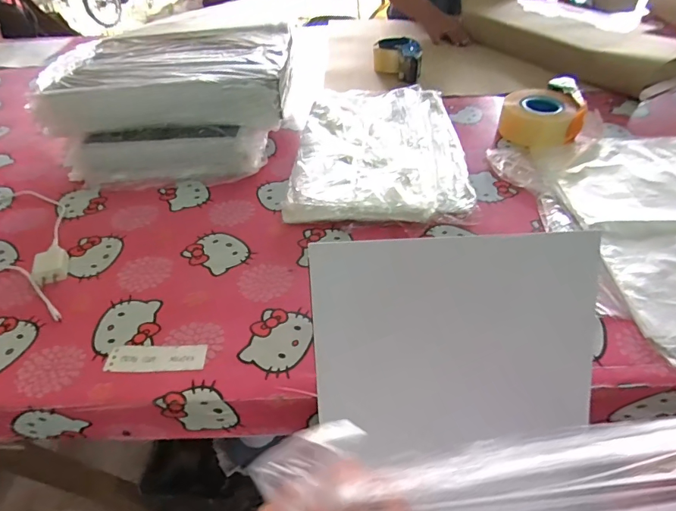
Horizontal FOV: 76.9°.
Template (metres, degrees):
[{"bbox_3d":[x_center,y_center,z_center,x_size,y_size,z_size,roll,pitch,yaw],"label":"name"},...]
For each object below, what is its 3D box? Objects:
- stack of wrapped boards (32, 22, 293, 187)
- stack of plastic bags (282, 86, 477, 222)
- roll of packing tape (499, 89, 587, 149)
[{"bbox_3d":[-0.283,-0.275,0.765,0.385,0.141,0.317,-2,44,3],"label":"stack of wrapped boards"},{"bbox_3d":[0.072,-0.183,0.712,0.271,0.046,0.367,1,44,6],"label":"stack of plastic bags"},{"bbox_3d":[0.352,-0.240,0.743,0.108,0.061,0.113,-2,44,2],"label":"roll of packing tape"}]

